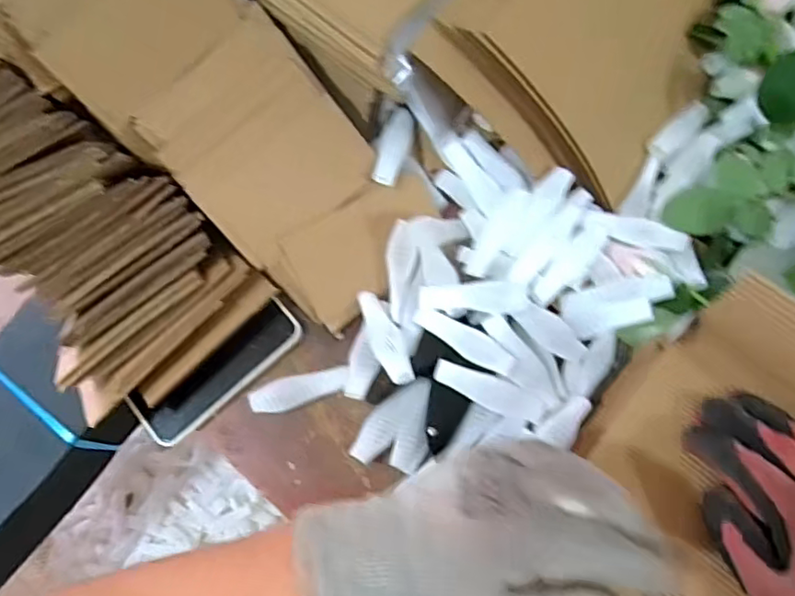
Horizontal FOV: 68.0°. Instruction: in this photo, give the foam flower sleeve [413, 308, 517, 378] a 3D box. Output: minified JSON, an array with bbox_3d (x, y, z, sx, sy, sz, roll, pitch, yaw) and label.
[{"bbox_3d":[0.054,0.033,0.470,0.088,0.015,0.023,31,76,12],"label":"foam flower sleeve"}]

